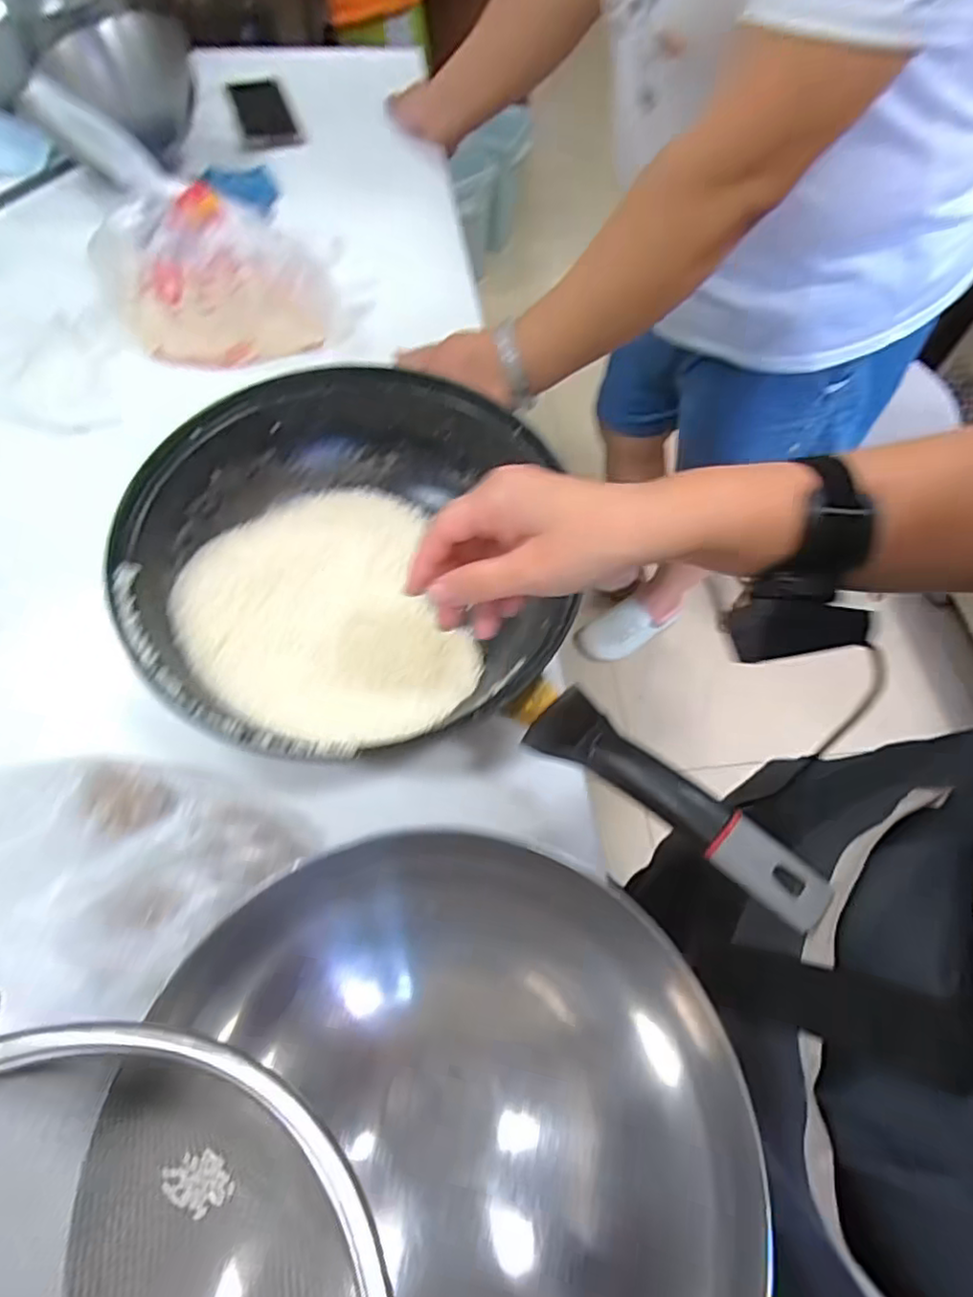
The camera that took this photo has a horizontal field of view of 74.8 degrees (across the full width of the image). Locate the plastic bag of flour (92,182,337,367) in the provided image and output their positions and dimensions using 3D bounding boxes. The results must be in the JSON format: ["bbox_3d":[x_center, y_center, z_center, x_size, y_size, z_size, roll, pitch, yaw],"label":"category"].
[{"bbox_3d":[-0.265,-0.346,0.616,0.224,0.118,0.087,2,63,-2],"label":"plastic bag of flour"}]

